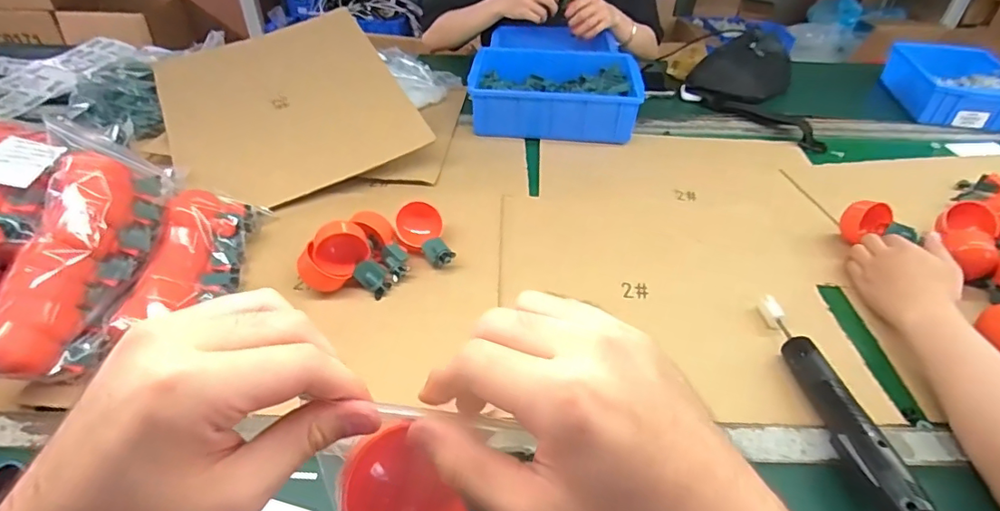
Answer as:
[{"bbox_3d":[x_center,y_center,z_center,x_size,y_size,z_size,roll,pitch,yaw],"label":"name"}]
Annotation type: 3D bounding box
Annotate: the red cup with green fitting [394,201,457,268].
[{"bbox_3d":[-0.098,-0.022,0.654,0.063,0.048,0.091,-11,43,-14],"label":"red cup with green fitting"}]

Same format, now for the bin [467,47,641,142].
[{"bbox_3d":[0.099,-0.303,0.958,0.291,0.083,0.236,6,42,4],"label":"bin"}]

